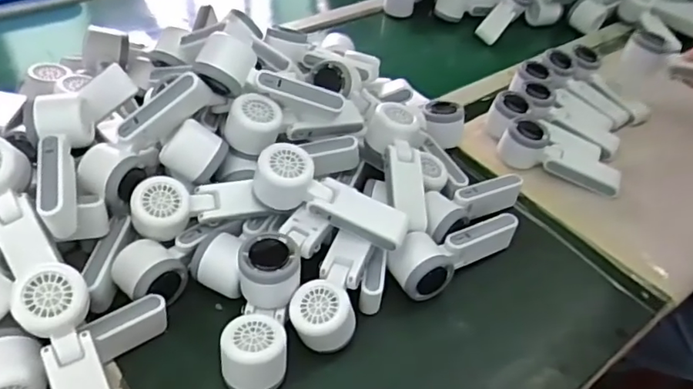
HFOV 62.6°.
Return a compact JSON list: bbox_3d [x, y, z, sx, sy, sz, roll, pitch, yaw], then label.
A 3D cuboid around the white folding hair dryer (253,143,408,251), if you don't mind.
[{"bbox_3d":[-0.018,0.008,0.592,0.164,0.056,0.066,26,46,-3],"label":"white folding hair dryer"}]

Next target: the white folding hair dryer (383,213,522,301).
[{"bbox_3d":[0.120,0.059,0.640,0.167,0.050,0.059,-25,50,-30],"label":"white folding hair dryer"}]

